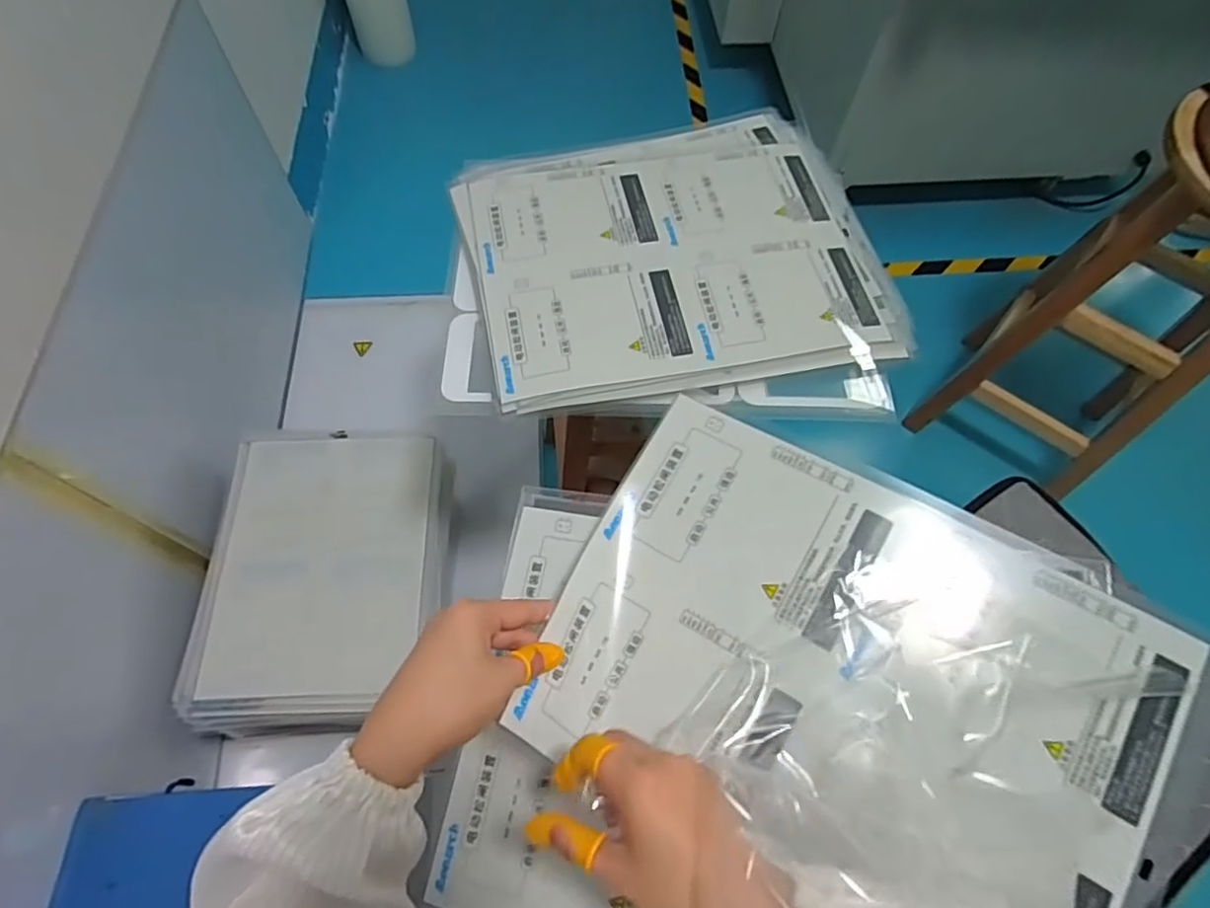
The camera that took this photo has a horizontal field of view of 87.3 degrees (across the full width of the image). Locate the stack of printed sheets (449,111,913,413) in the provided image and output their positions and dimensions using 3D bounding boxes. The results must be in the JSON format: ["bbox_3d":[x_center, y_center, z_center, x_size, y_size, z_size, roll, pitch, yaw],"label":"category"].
[{"bbox_3d":[0.070,-0.210,0.642,0.400,0.026,0.321,-10,63,-8],"label":"stack of printed sheets"}]

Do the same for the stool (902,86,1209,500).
[{"bbox_3d":[0.795,-0.211,0.976,0.286,0.591,0.294,32,65,13],"label":"stool"}]

